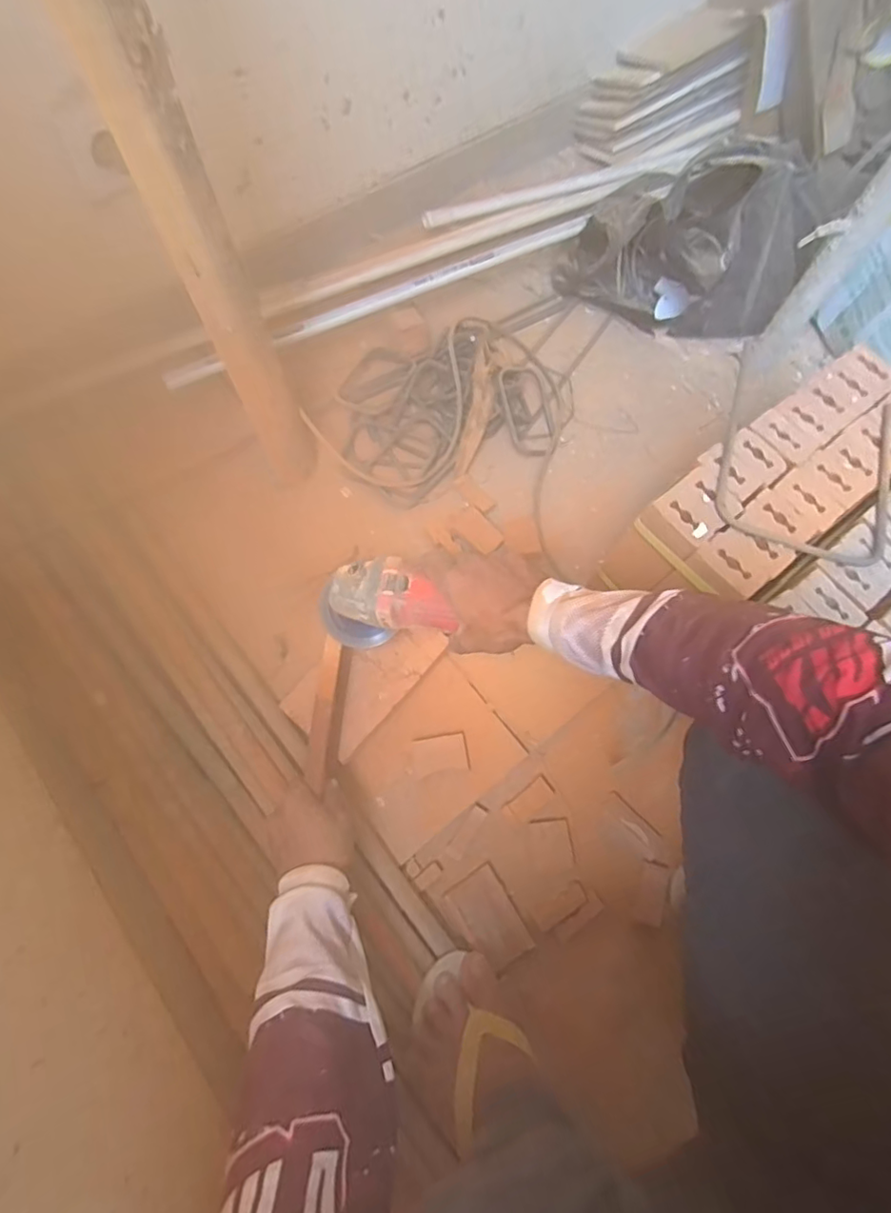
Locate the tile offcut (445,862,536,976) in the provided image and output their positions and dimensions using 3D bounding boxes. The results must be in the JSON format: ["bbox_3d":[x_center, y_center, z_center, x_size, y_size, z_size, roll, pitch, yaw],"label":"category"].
[{"bbox_3d":[0.050,0.341,0.624,0.059,0.006,0.094,-31,72,-13],"label":"tile offcut"}]

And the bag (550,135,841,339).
[{"bbox_3d":[0.355,-0.541,0.837,0.343,0.241,0.213,21,69,7],"label":"bag"}]

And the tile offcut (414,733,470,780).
[{"bbox_3d":[-0.005,0.177,0.683,0.061,0.004,0.042,-10,69,-5],"label":"tile offcut"}]

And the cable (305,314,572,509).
[{"bbox_3d":[0.012,-0.305,0.820,0.344,0.077,0.243,-21,70,-9],"label":"cable"}]

